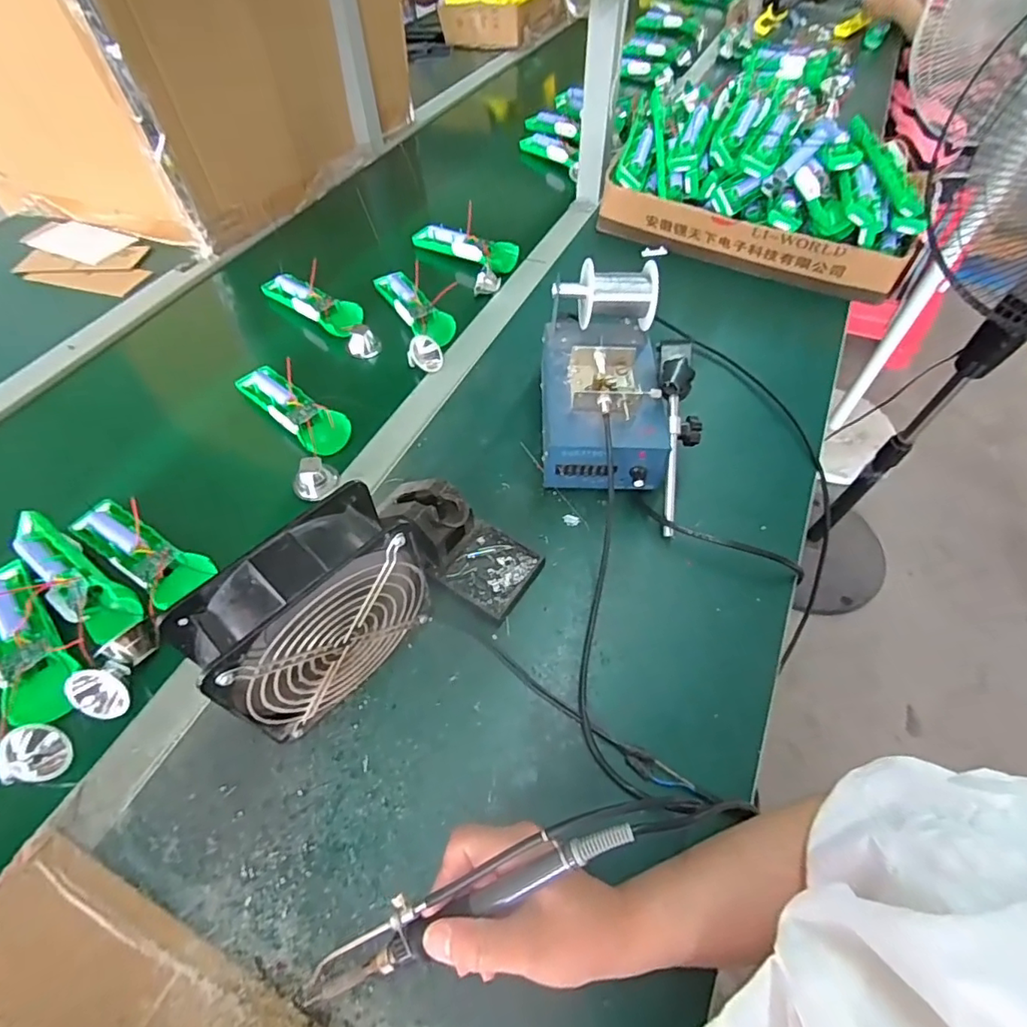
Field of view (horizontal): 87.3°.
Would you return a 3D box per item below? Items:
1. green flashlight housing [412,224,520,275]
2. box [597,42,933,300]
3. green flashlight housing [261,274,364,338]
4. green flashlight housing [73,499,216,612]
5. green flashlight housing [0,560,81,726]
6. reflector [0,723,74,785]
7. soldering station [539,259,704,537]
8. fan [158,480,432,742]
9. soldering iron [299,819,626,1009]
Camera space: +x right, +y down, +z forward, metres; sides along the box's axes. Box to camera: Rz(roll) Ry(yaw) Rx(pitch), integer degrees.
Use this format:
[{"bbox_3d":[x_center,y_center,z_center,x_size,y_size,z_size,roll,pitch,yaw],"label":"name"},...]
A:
[{"bbox_3d":[-0.066,-0.381,0.766,0.146,0.030,0.057,22,58,14],"label":"green flashlight housing"},{"bbox_3d":[0.340,-0.453,0.715,0.390,0.203,0.174,22,58,14],"label":"box"},{"bbox_3d":[-0.263,-0.269,0.690,0.149,0.029,0.042,26,59,17],"label":"green flashlight housing"},{"bbox_3d":[-0.337,0.029,0.488,0.140,0.031,0.052,32,61,20],"label":"green flashlight housing"},{"bbox_3d":[-0.404,0.101,0.445,0.058,0.033,0.157,-36,63,-23],"label":"green flashlight housing"},{"bbox_3d":[-0.348,0.173,0.391,0.024,0.042,0.038,-5,74,31],"label":"reflector"},{"bbox_3d":[0.103,-0.129,0.533,0.152,0.126,0.249,1,55,0],"label":"soldering station"},{"bbox_3d":[-0.135,0.075,0.382,0.062,0.150,0.145,39,63,23],"label":"fan"},{"bbox_3d":[-0.029,0.213,0.292,0.203,0.029,0.025,-27,58,3],"label":"soldering iron"}]

